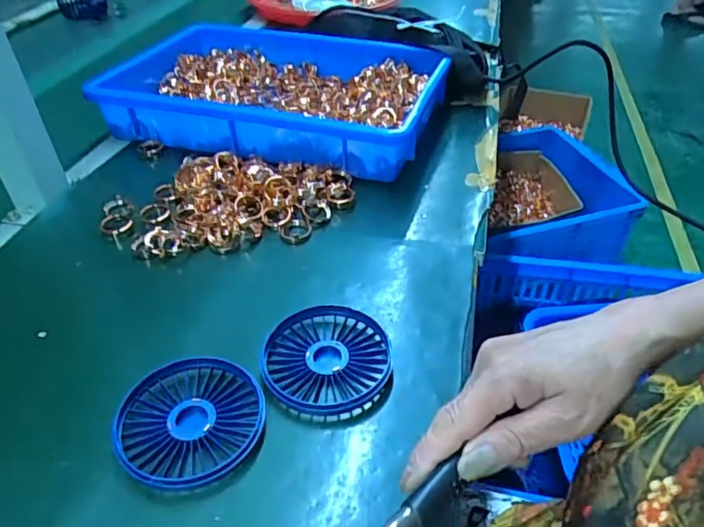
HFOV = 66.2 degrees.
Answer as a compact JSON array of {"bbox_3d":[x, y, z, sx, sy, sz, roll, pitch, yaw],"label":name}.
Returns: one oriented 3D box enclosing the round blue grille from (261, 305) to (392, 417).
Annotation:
[{"bbox_3d":[-0.016,0.064,0.364,0.084,0.012,0.085,1,42,-1],"label":"round blue grille"}]

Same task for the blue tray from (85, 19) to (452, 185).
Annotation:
[{"bbox_3d":[-0.086,-0.191,0.613,0.345,0.070,0.217,11,43,11],"label":"blue tray"}]

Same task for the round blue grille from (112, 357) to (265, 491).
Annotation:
[{"bbox_3d":[-0.098,0.096,0.329,0.085,0.014,0.084,1,42,-1],"label":"round blue grille"}]

